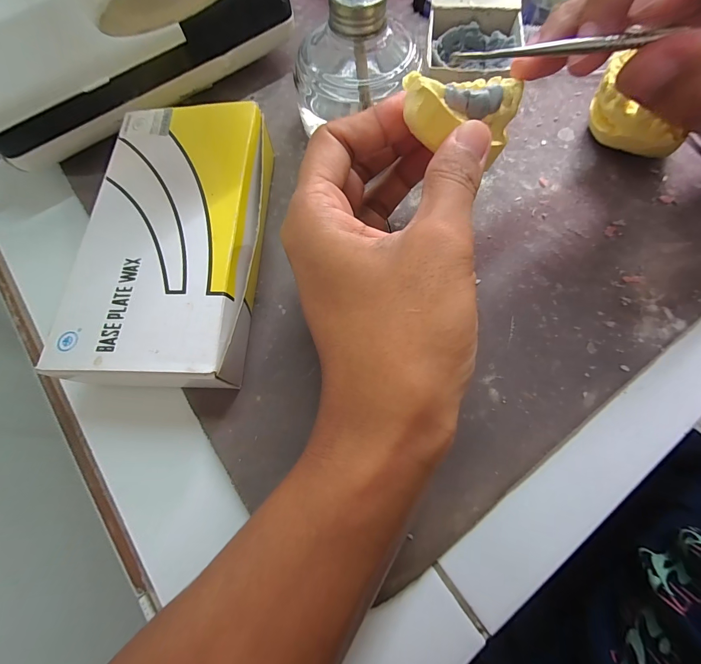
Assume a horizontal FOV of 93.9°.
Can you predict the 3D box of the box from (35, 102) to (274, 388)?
[{"bbox_3d":[-0.086,-0.046,0.171,0.087,0.033,0.150,1,71,3],"label":"box"}]

